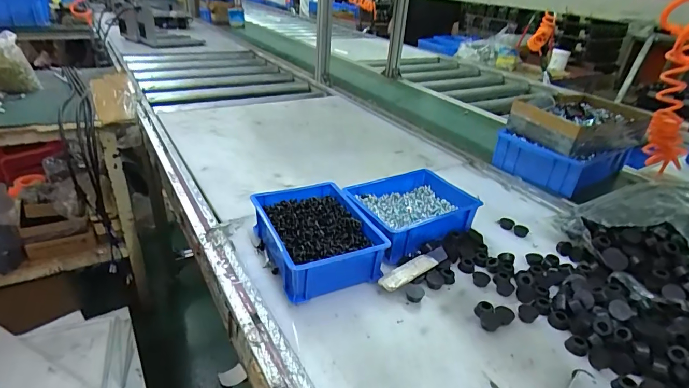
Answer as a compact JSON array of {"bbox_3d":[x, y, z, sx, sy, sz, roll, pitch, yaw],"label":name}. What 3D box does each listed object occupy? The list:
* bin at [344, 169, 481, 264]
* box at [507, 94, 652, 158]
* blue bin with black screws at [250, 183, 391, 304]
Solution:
[{"bbox_3d":[0.113,0.030,0.671,0.208,0.065,0.155,-11,32,-28],"label":"bin"},{"bbox_3d":[0.515,-0.155,0.859,0.250,0.072,0.173,-11,33,-25],"label":"box"},{"bbox_3d":[-0.044,0.063,0.588,0.146,0.067,0.193,-9,32,-26],"label":"blue bin with black screws"}]

